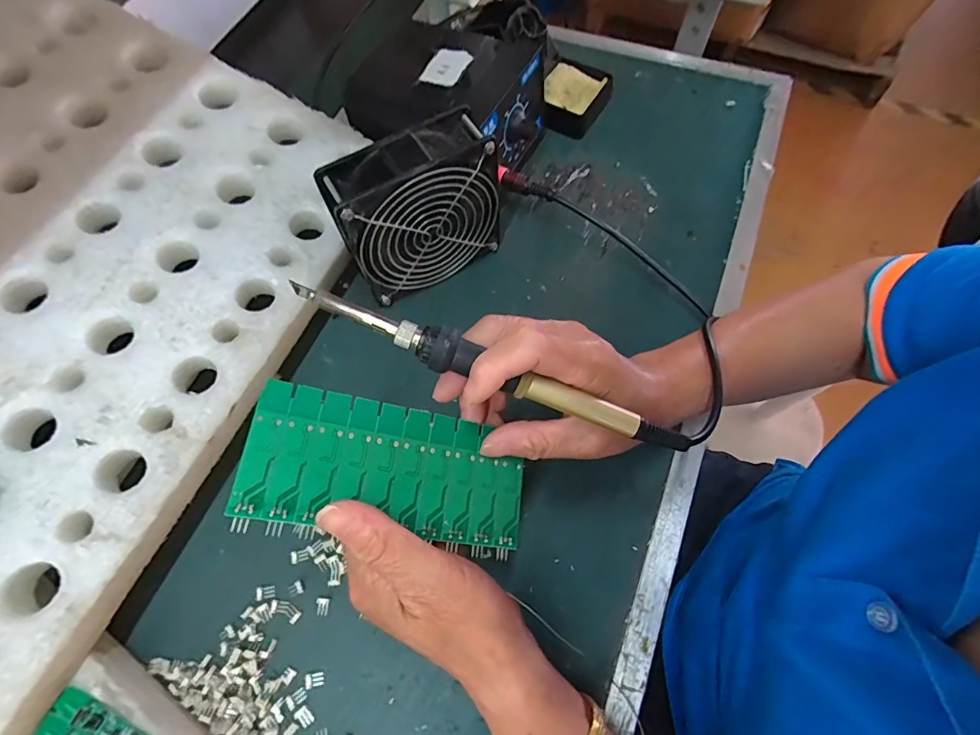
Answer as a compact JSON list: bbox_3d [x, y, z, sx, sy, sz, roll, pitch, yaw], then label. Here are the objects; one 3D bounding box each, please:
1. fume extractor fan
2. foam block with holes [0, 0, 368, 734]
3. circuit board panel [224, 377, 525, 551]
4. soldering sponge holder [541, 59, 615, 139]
[{"bbox_3d":[-0.054,-0.116,0.360,0.118,0.114,0.043,-27,67,-11],"label":"fume extractor fan"},{"bbox_3d":[-0.338,-0.032,0.298,0.371,0.018,0.542,27,66,-3],"label":"foam block with holes"},{"bbox_3d":[-0.046,0.052,0.237,0.138,0.004,0.064,19,64,-18],"label":"circuit board panel"},{"bbox_3d":[0.085,-0.272,0.475,0.061,0.026,0.084,25,68,12],"label":"soldering sponge holder"}]

